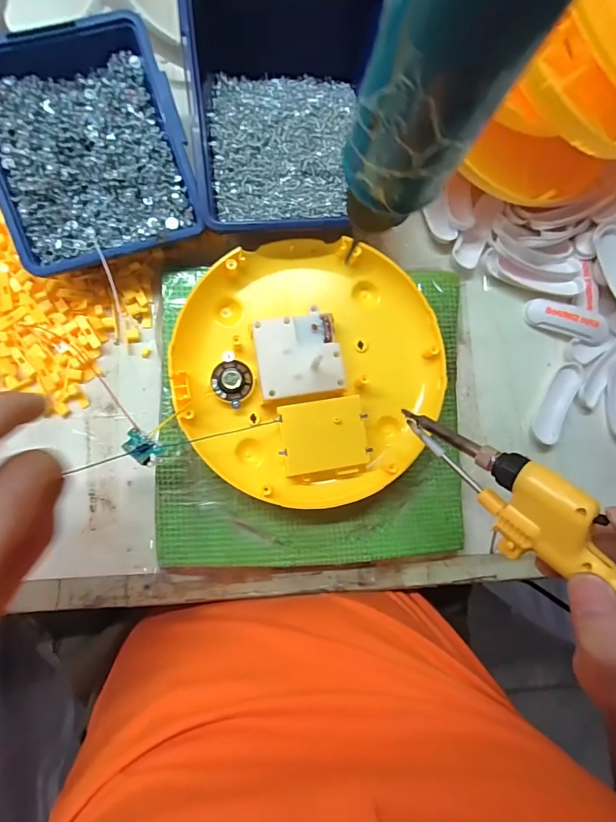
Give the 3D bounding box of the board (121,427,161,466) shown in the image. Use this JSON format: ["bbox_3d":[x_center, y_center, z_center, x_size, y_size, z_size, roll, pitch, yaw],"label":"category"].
[{"bbox_3d":[-0.101,0.022,0.259,0.023,0.008,0.014,39,84,-4],"label":"board"}]

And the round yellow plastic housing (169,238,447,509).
[{"bbox_3d":[0.002,-0.029,0.298,0.177,0.030,0.178,0,89,-6],"label":"round yellow plastic housing"}]

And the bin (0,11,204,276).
[{"bbox_3d":[-0.144,-0.168,0.288,0.121,0.049,0.137,-19,91,-6],"label":"bin"}]

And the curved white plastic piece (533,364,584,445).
[{"bbox_3d":[0.203,-0.006,0.350,0.024,0.009,0.068,22,87,-6],"label":"curved white plastic piece"}]

